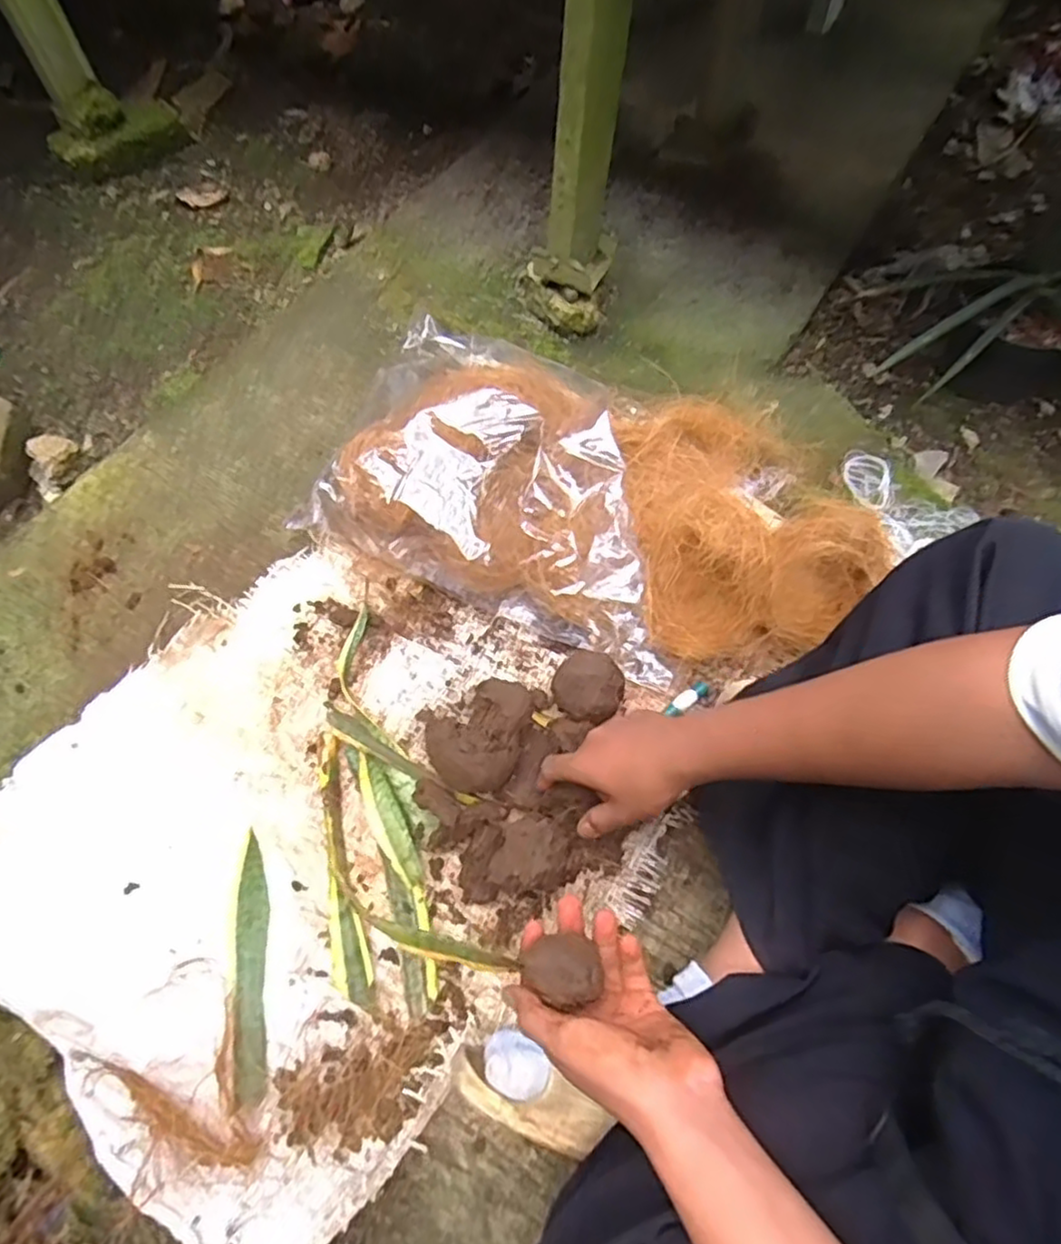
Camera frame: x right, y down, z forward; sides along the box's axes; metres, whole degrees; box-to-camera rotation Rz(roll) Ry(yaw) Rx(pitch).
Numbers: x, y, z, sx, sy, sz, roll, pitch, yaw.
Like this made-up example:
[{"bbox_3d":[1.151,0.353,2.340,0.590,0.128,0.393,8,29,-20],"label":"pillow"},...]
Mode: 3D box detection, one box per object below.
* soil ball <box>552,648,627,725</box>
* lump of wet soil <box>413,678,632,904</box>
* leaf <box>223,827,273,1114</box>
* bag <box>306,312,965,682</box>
[{"bbox_3d":[0.059,0.064,0.664,0.065,0.059,0.061,0,64,0],"label":"soil ball"},{"bbox_3d":[-0.017,0.143,0.619,0.156,0.075,0.185,-14,64,-6],"label":"lump of wet soil"},{"bbox_3d":[-0.245,0.289,0.586,0.038,0.022,0.204,-8,64,-4],"label":"leaf"},{"bbox_3d":[0.122,-0.127,0.722,0.660,0.144,0.346,16,65,8],"label":"bag"}]

